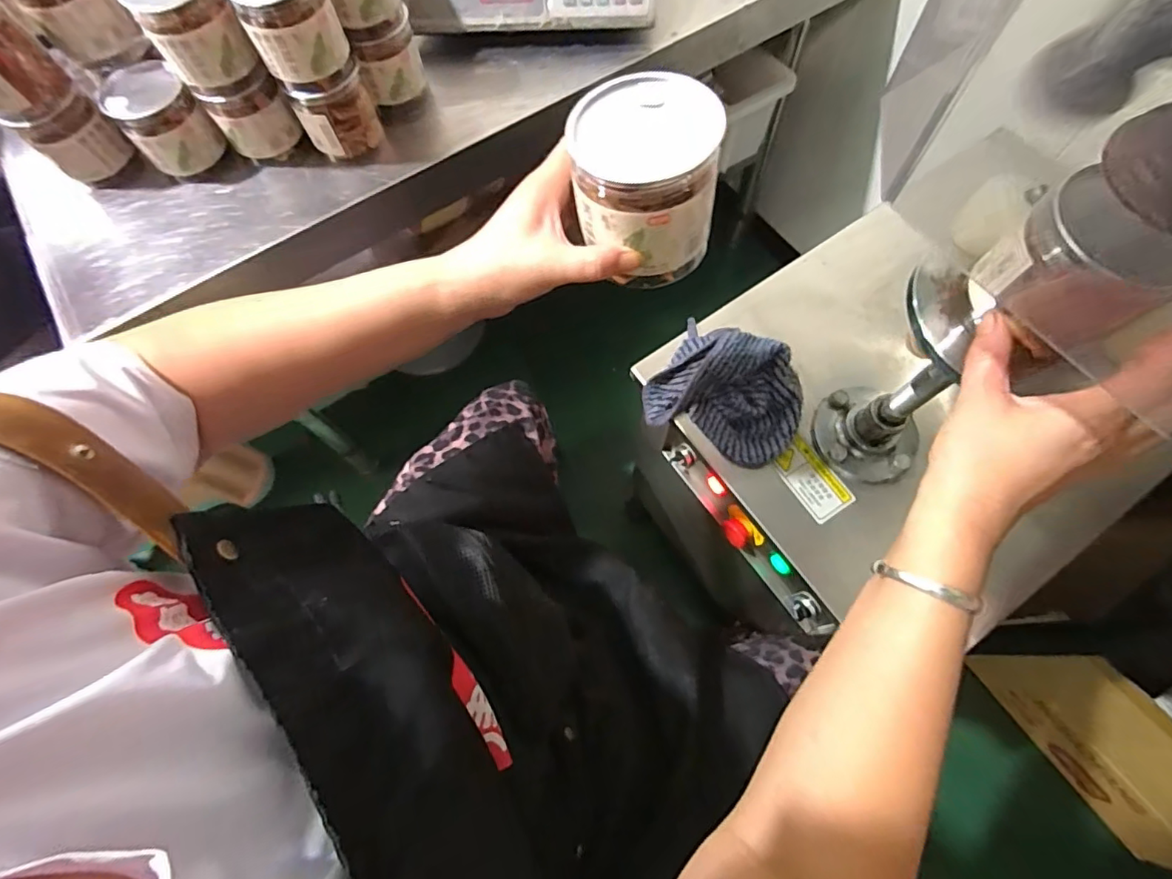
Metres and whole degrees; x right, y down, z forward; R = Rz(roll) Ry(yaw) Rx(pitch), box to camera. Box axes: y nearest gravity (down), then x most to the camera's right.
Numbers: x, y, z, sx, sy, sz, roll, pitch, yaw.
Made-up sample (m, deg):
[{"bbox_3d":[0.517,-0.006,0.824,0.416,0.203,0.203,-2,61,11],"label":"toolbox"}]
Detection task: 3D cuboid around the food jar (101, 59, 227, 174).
[{"bbox_3d":[-0.471,-0.358,0.606,0.083,0.084,0.085,-36,72,-11],"label":"food jar"}]

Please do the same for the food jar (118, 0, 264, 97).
[{"bbox_3d":[-0.388,-0.408,0.542,0.085,0.086,0.087,-26,70,-8],"label":"food jar"}]

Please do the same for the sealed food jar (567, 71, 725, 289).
[{"bbox_3d":[0.035,-0.158,0.333,0.082,0.076,0.092,-1,69,2],"label":"sealed food jar"}]

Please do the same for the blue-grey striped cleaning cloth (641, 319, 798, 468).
[{"bbox_3d":[0.155,-0.057,0.599,0.157,0.053,0.133,27,72,12],"label":"blue-grey striped cleaning cloth"}]

